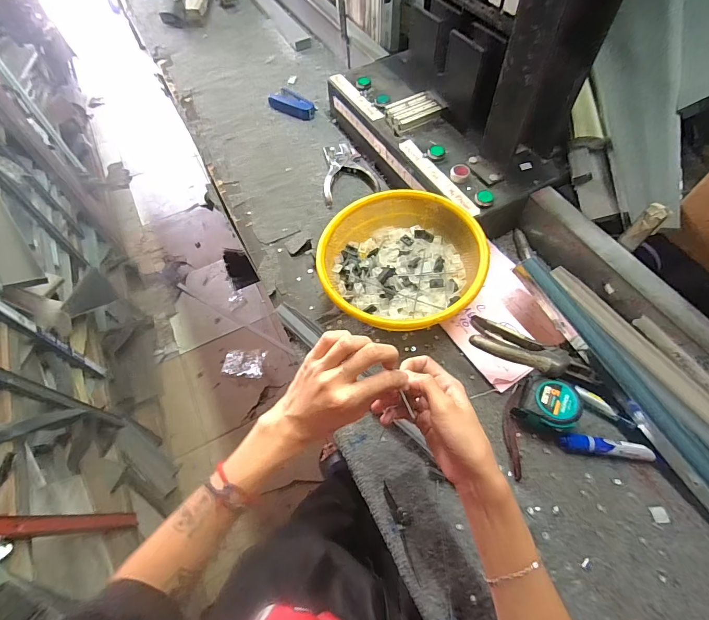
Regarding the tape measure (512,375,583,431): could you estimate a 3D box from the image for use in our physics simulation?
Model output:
[{"bbox_3d":[0.242,0.114,0.463,0.063,0.042,0.061,22,63,13],"label":"tape measure"}]

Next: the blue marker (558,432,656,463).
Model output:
[{"bbox_3d":[0.300,0.165,0.442,0.105,0.012,0.020,8,61,6],"label":"blue marker"}]

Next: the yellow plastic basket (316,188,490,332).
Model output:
[{"bbox_3d":[0.065,-0.066,0.549,0.223,0.091,0.227,-1,60,1],"label":"yellow plastic basket"}]

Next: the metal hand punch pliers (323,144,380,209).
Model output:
[{"bbox_3d":[-0.019,-0.267,0.707,0.098,0.020,0.146,-12,61,-6],"label":"metal hand punch pliers"}]

